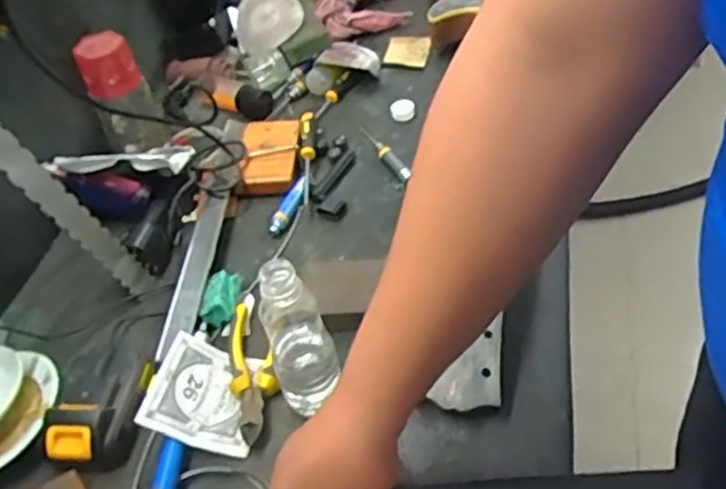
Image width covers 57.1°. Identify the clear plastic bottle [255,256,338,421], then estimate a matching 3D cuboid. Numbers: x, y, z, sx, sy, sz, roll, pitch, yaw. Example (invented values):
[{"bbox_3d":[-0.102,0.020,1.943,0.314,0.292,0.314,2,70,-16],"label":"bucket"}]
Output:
[{"bbox_3d":[-0.051,0.082,0.550,0.050,0.159,0.051,-6,45,6],"label":"clear plastic bottle"}]

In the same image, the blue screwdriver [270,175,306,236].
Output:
[{"bbox_3d":[-0.084,-0.047,0.781,0.019,0.021,0.088,7,47,18],"label":"blue screwdriver"}]

